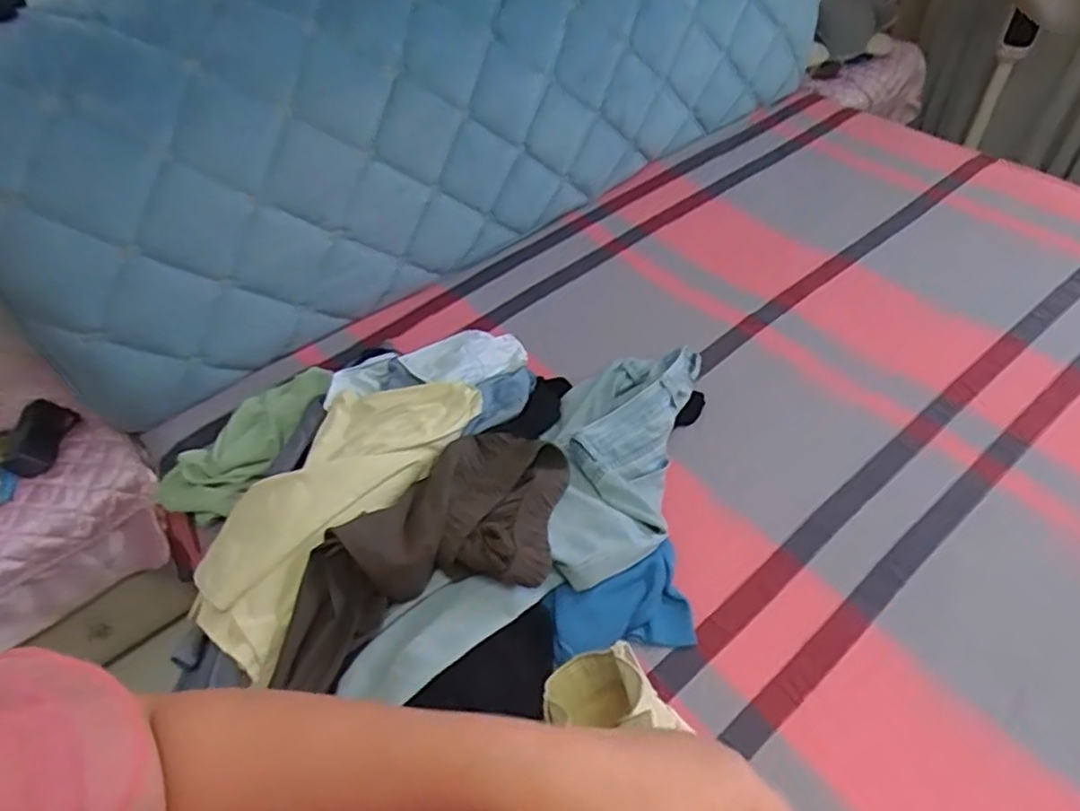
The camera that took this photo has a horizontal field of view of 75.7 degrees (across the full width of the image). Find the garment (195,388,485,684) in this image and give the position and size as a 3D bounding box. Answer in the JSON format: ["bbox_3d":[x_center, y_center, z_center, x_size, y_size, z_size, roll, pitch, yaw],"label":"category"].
[{"bbox_3d":[-0.281,0.118,0.929,0.184,0.075,0.439,22,53,23],"label":"garment"}]

